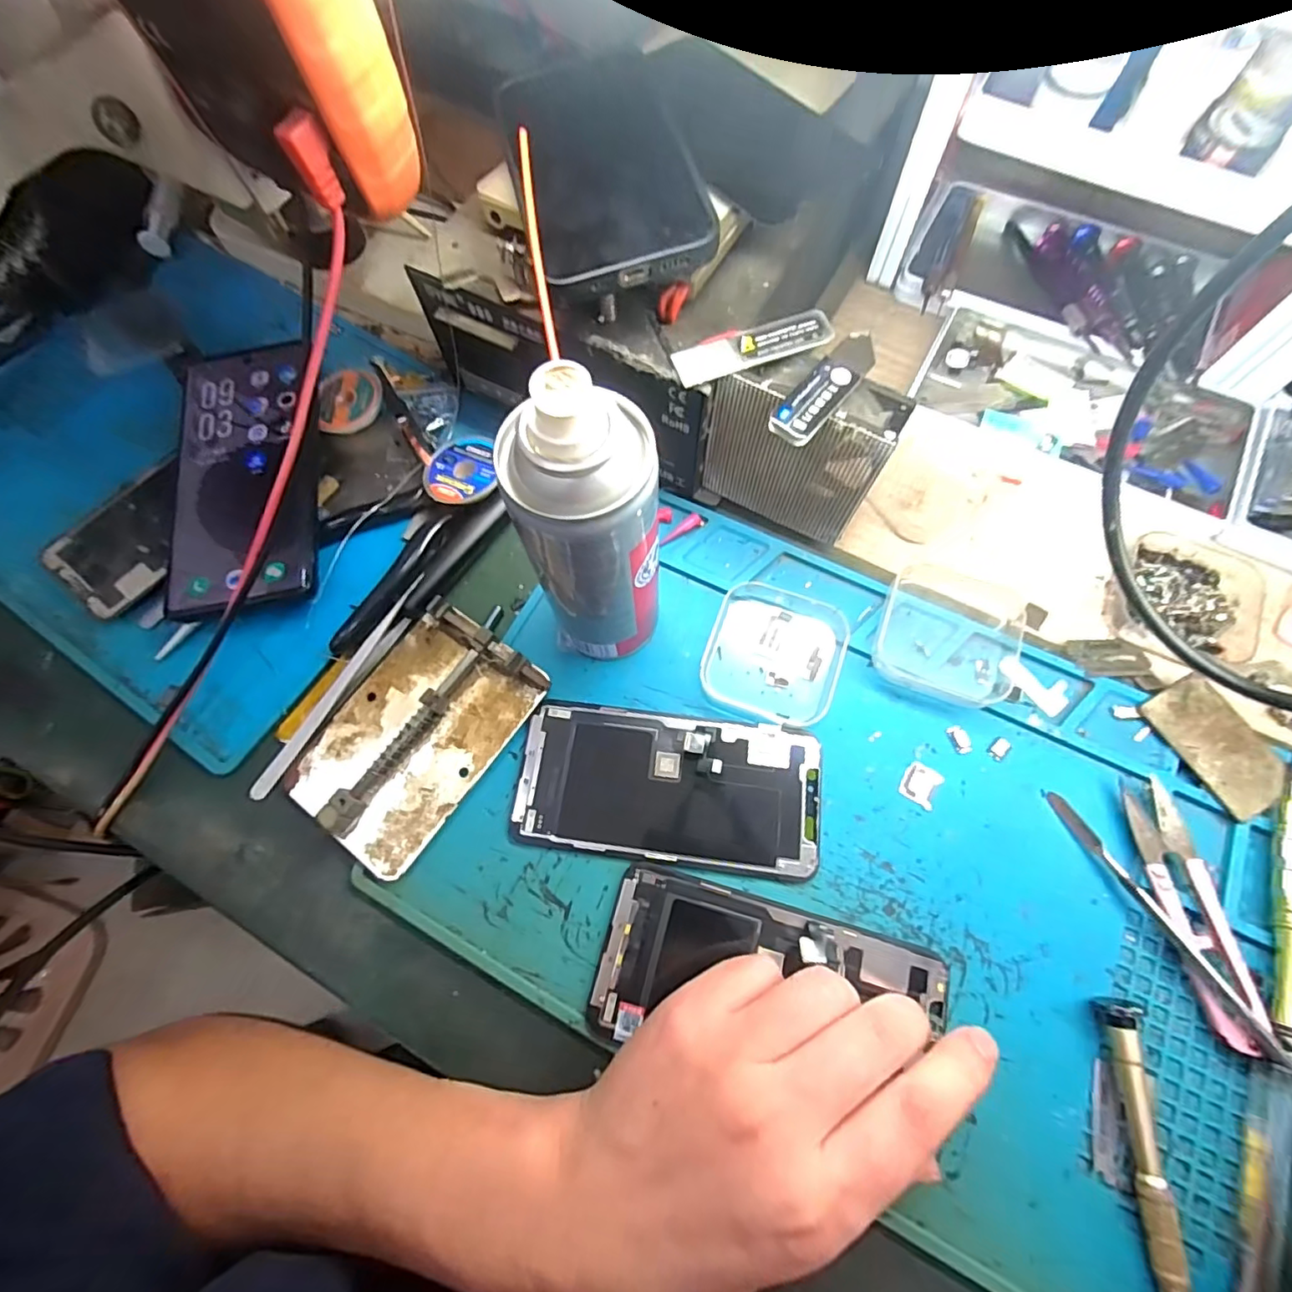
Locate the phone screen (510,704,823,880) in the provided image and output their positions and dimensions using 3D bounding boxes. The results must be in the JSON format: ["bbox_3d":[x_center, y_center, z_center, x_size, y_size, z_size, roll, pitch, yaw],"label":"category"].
[{"bbox_3d":[0.011,0.064,0.261,0.138,0.011,0.066,6,71,4],"label":"phone screen"}]

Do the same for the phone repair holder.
[{"bbox_3d":[-0.111,0.038,0.270,0.076,0.016,0.115,34,75,12],"label":"phone repair holder"}]

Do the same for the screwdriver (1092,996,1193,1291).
[{"bbox_3d":[0.186,0.194,0.205,0.013,0.016,0.113,-1,71,1],"label":"screwdriver"}]

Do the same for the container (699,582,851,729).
[{"bbox_3d":[0.064,0.003,0.281,0.064,0.013,0.068,18,72,7],"label":"container"}]

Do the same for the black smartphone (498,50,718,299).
[{"bbox_3d":[-0.020,-0.205,0.239,0.072,0.009,0.139,-13,70,-2],"label":"black smartphone"}]

